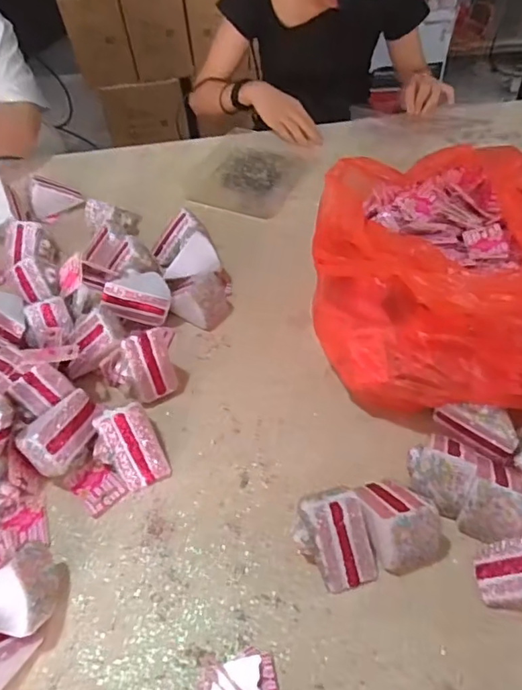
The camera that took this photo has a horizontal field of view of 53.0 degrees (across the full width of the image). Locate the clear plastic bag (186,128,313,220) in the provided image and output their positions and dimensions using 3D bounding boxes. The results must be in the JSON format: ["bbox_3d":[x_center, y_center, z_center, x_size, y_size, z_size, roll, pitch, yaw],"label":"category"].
[{"bbox_3d":[-0.018,-0.338,1.000,0.189,0.020,0.244,14,51,16],"label":"clear plastic bag"}]

